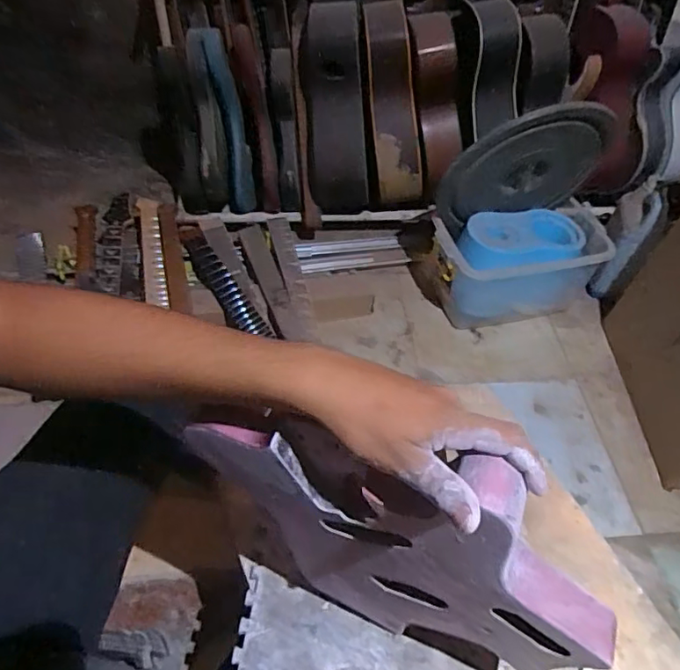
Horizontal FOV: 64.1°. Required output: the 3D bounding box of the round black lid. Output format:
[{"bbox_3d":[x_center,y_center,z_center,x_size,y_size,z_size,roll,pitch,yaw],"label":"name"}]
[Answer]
[{"bbox_3d":[0.429,-0.386,1.257,0.376,0.318,0.032,-10,62,-1],"label":"round black lid"}]

